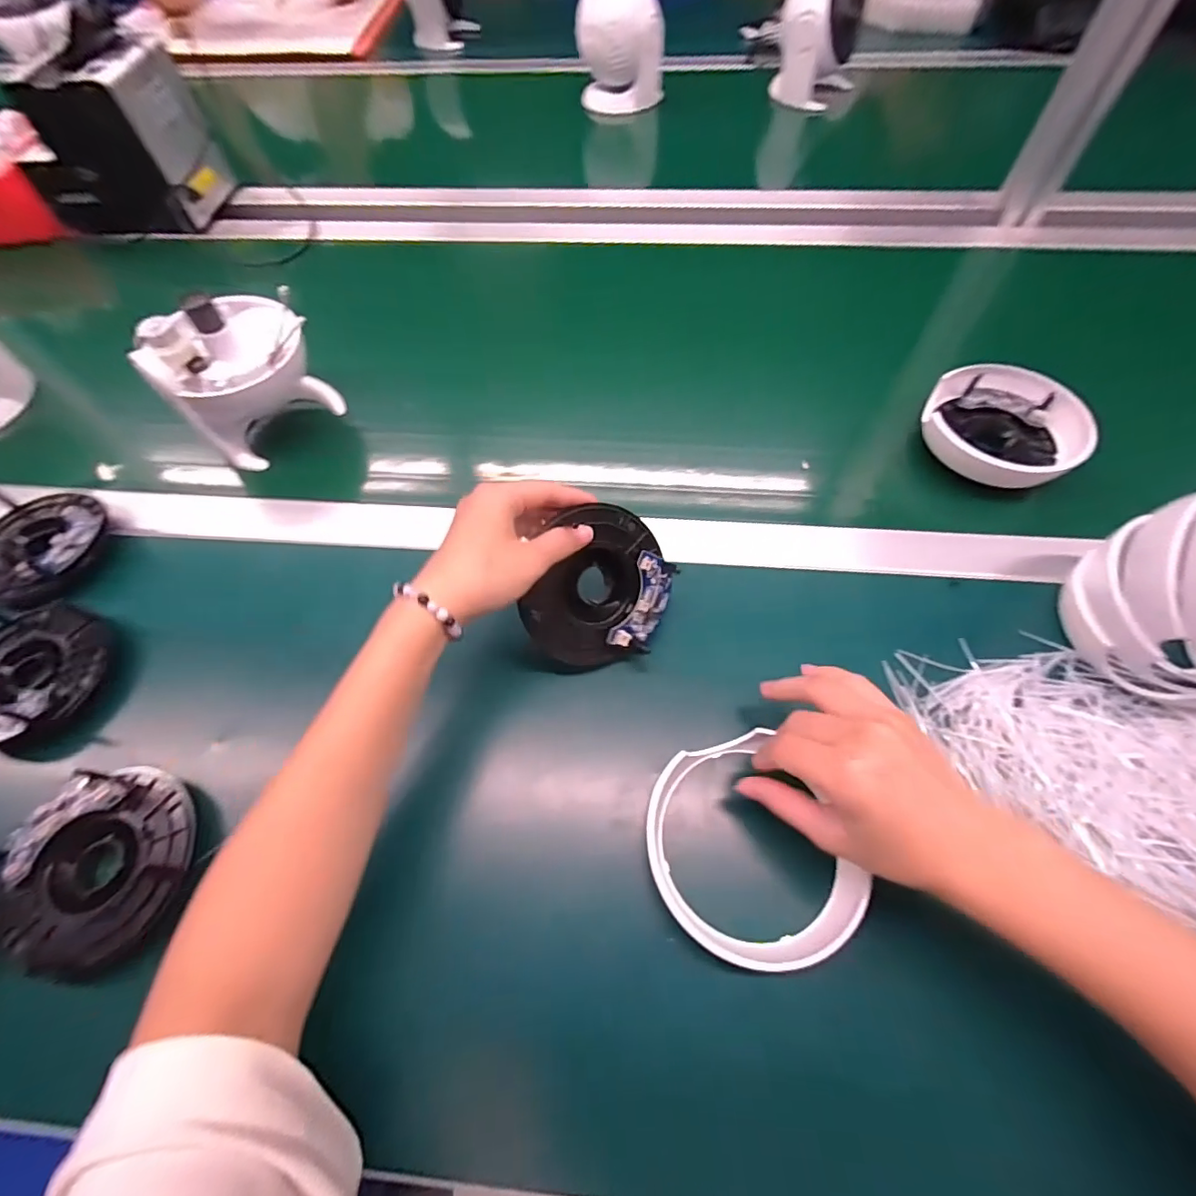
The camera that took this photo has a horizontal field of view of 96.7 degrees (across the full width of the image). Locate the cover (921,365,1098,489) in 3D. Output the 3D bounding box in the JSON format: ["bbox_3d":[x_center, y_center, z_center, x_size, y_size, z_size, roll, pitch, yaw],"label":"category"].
[{"bbox_3d":[0.326,-0.137,0.433,0.109,0.039,0.113,-1,61,1],"label":"cover"}]

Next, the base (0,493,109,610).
[{"bbox_3d":[-0.435,-0.041,0.408,0.095,0.017,0.110,-6,61,-2],"label":"base"}]

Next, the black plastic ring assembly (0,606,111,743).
[{"bbox_3d":[-0.387,0.045,0.359,0.092,0.025,0.098,-1,61,1],"label":"black plastic ring assembly"}]

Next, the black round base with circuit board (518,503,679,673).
[{"bbox_3d":[0.001,-0.002,0.345,0.091,0.014,0.109,20,89,-23],"label":"black round base with circuit board"}]

